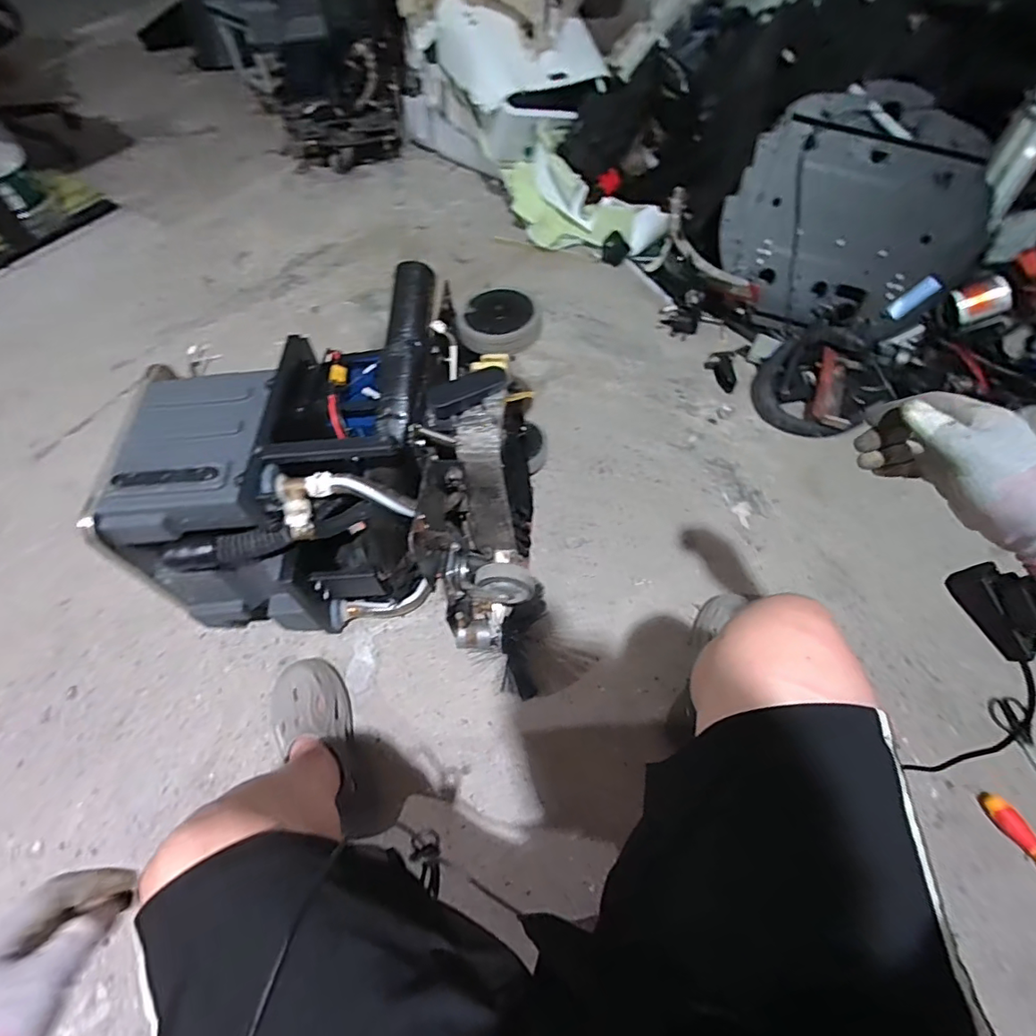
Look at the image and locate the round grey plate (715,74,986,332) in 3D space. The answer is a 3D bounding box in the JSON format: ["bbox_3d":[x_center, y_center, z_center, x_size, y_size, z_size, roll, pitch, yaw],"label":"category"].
[{"bbox_3d":[0.733,-0.669,1.177,0.514,0.470,0.083,18,31,17],"label":"round grey plate"}]

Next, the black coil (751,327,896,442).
[{"bbox_3d":[0.680,-0.304,1.206,0.259,0.045,0.242,-4,74,15],"label":"black coil"}]

